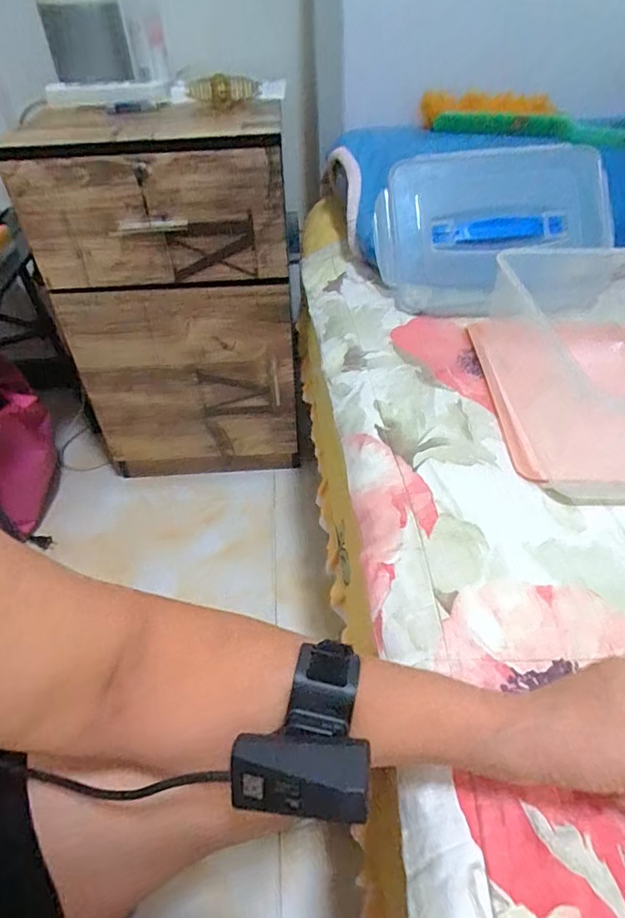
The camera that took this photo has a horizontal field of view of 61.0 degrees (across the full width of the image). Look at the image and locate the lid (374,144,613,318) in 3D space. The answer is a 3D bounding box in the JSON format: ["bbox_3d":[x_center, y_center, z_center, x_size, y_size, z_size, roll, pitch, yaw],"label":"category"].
[{"bbox_3d":[0.258,-0.329,0.760,0.331,0.230,0.045,-7,2,2],"label":"lid"}]

